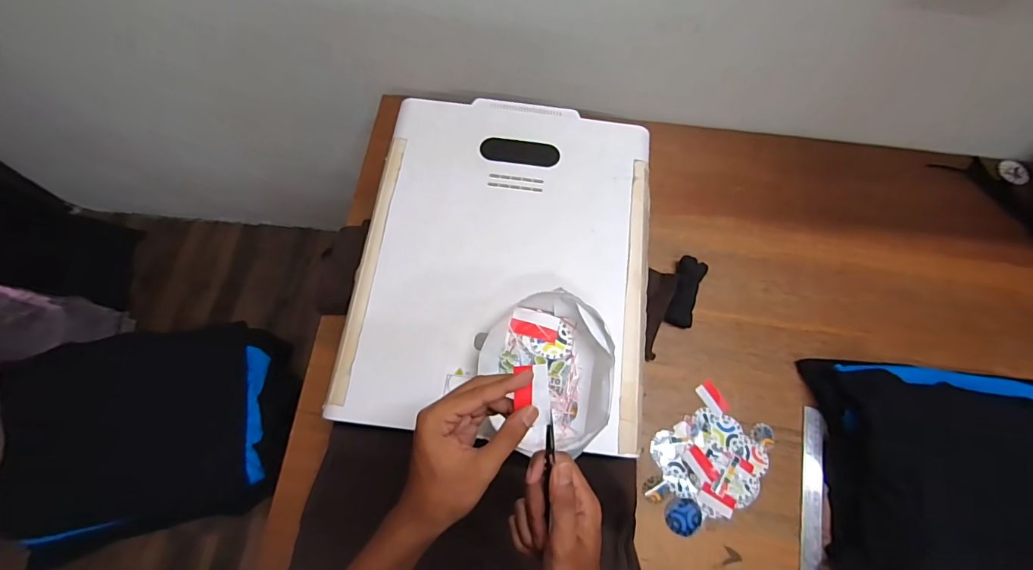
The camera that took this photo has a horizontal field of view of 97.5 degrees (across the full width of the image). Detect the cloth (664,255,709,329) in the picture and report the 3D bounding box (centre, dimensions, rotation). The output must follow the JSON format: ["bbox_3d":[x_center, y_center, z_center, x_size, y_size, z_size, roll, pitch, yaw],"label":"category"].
[{"bbox_3d":[0.297,0.014,0.797,0.047,0.032,0.123,20,69,5],"label":"cloth"}]

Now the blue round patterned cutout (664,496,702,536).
[{"bbox_3d":[0.253,0.349,0.684,0.054,0.004,0.051,1,69,-2],"label":"blue round patterned cutout"}]

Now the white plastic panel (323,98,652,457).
[{"bbox_3d":[-0.013,-0.047,0.646,0.400,0.016,0.495,7,70,1],"label":"white plastic panel"}]

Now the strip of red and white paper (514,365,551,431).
[{"bbox_3d":[0.014,0.098,0.395,0.029,0.004,0.054,-2,83,4],"label":"strip of red and white paper"}]

